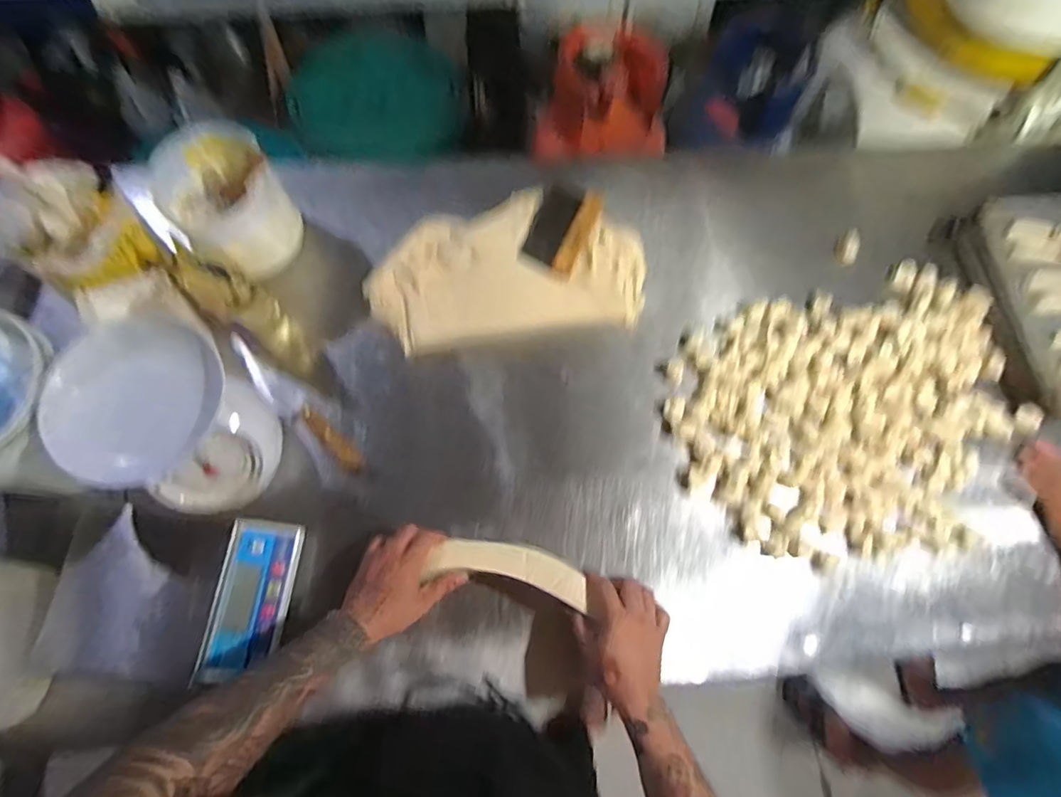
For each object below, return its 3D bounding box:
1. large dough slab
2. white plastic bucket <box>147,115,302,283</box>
[{"bbox_3d":[-0.036,-0.204,0.854,0.434,0.043,0.238,-8,71,-6],"label":"large dough slab"},{"bbox_3d":[-0.448,-0.287,0.796,0.152,0.128,0.189,-37,76,-14],"label":"white plastic bucket"}]

